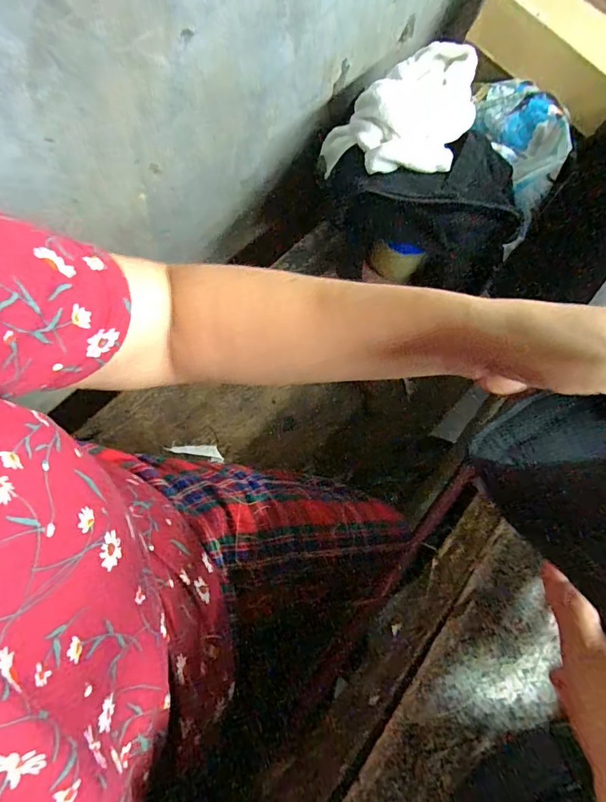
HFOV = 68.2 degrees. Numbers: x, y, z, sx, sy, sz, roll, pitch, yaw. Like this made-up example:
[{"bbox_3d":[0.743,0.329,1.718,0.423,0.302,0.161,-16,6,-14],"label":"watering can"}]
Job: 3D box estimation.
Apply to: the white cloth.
[{"bbox_3d":[0.132,-0.382,0.613,0.177,0.091,0.212,28,77,5],"label":"white cloth"}]

